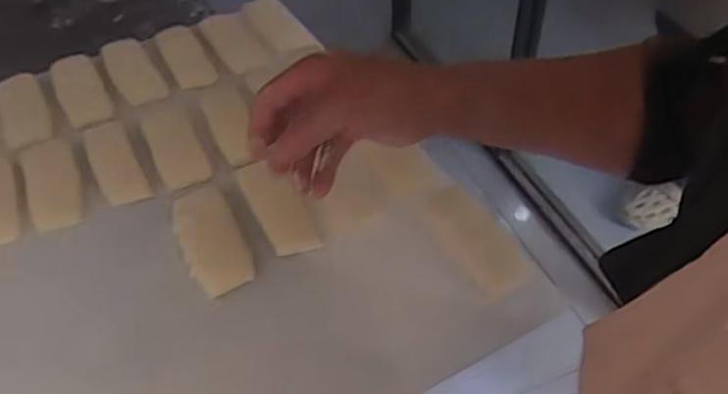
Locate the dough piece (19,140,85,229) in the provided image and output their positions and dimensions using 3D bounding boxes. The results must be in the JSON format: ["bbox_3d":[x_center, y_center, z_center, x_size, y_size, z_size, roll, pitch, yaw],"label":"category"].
[{"bbox_3d":[-0.324,-0.018,0.694,0.054,0.015,0.124,-21,50,-17],"label":"dough piece"}]

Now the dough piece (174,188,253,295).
[{"bbox_3d":[-0.145,0.039,0.635,0.055,0.007,0.124,-21,50,-17],"label":"dough piece"}]

